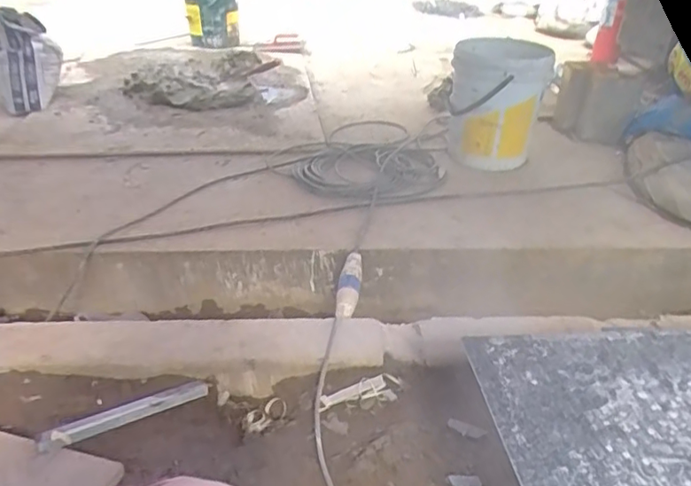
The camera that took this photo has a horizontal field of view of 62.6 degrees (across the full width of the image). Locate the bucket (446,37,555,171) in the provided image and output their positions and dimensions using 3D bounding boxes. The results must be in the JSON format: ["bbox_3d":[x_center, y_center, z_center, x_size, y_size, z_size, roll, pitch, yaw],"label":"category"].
[{"bbox_3d":[0.458,-0.434,1.758,0.274,0.359,0.274,10,33,10],"label":"bucket"}]

